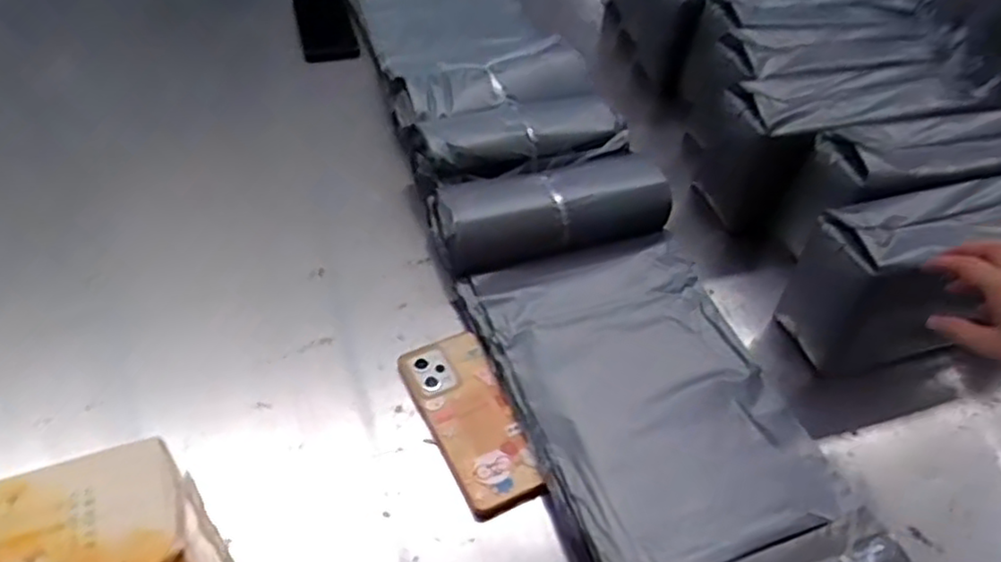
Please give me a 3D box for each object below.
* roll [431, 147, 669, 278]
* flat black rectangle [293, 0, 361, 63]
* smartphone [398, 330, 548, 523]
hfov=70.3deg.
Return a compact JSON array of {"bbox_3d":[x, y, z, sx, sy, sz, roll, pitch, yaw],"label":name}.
[{"bbox_3d":[0.058,-0.082,0.749,0.250,0.057,0.105,-14,51,-17],"label":"roll"},{"bbox_3d":[-0.250,-0.365,1.019,0.075,0.017,0.126,-10,63,-16],"label":"flat black rectangle"},{"bbox_3d":[-0.025,0.117,0.616,0.076,0.009,0.175,-18,52,-20],"label":"smartphone"}]

